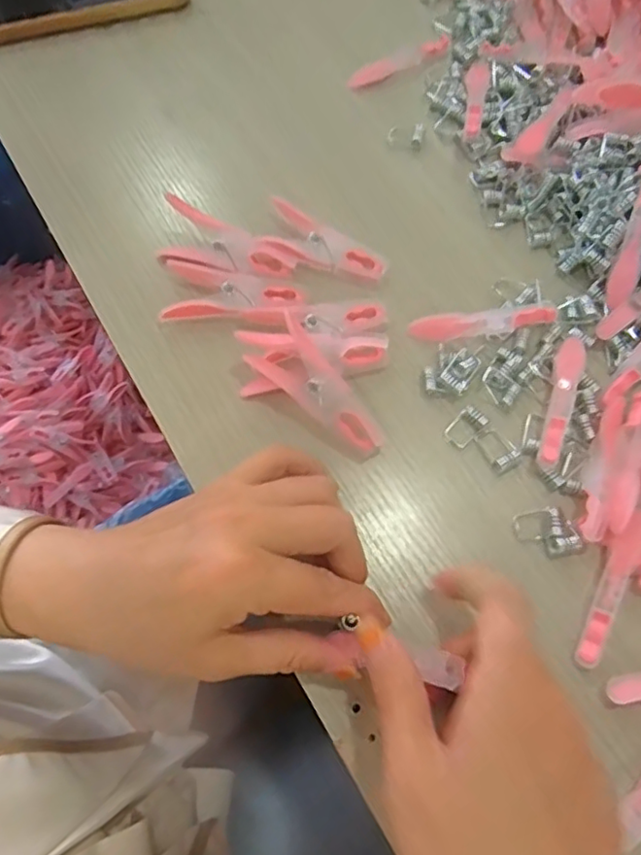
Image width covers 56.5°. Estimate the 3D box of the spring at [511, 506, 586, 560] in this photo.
[{"bbox_3d":[0.111,0.052,0.290,0.030,0.009,0.024,-11,69,-5],"label":"spring"}]

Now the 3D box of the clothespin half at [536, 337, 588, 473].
[{"bbox_3d":[0.125,-0.014,0.309,0.014,0.011,0.076,19,70,6],"label":"clothespin half"}]

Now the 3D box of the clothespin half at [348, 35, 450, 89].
[{"bbox_3d":[0.055,-0.253,0.411,0.078,0.005,0.015,-29,72,-11],"label":"clothespin half"}]

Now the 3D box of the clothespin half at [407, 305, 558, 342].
[{"bbox_3d":[0.089,-0.058,0.326,0.078,0.011,0.014,-5,69,-3],"label":"clothespin half"}]

